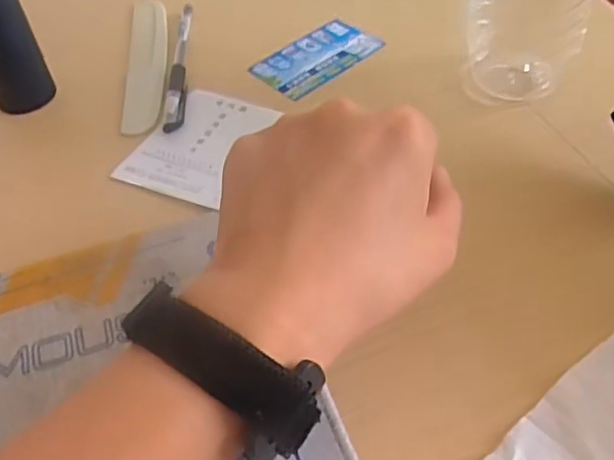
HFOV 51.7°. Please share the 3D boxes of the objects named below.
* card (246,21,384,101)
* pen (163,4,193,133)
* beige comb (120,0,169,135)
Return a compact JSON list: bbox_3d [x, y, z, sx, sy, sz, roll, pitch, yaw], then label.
[{"bbox_3d":[0.008,-0.125,0.457,0.088,0.004,0.054,-36,57,-25],"label":"card"},{"bbox_3d":[-0.089,-0.121,0.454,0.013,0.005,0.147,-3,49,0],"label":"pen"},{"bbox_3d":[-0.115,-0.125,0.462,0.028,0.005,0.157,-6,49,-2],"label":"beige comb"}]

